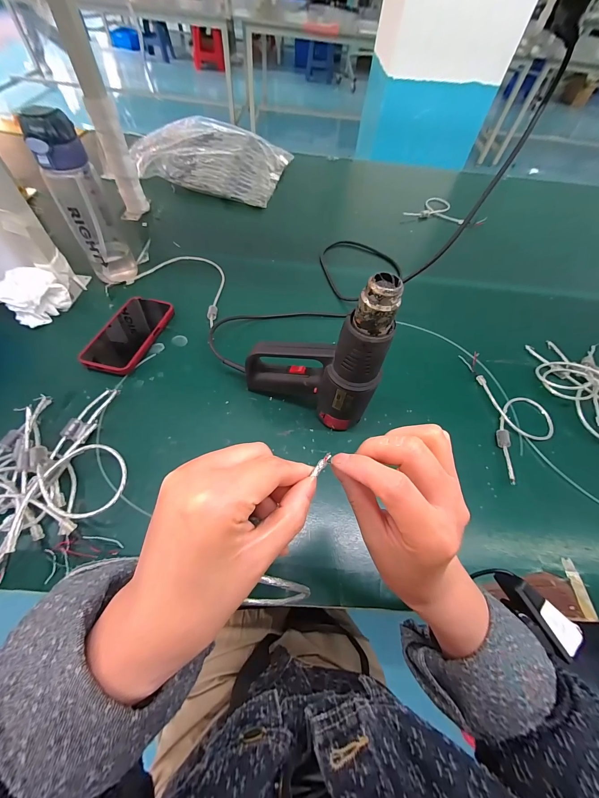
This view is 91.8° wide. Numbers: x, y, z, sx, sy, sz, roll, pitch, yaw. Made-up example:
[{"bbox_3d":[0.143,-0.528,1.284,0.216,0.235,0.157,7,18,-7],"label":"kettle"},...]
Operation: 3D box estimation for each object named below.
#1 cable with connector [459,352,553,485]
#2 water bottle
[{"bbox_3d":[0.351,0.020,0.468,0.117,0.012,0.234,2,59,-4],"label":"cable with connector"},{"bbox_3d":[-0.350,-0.313,0.481,0.073,0.228,0.073,-27,65,-19],"label":"water bottle"}]

